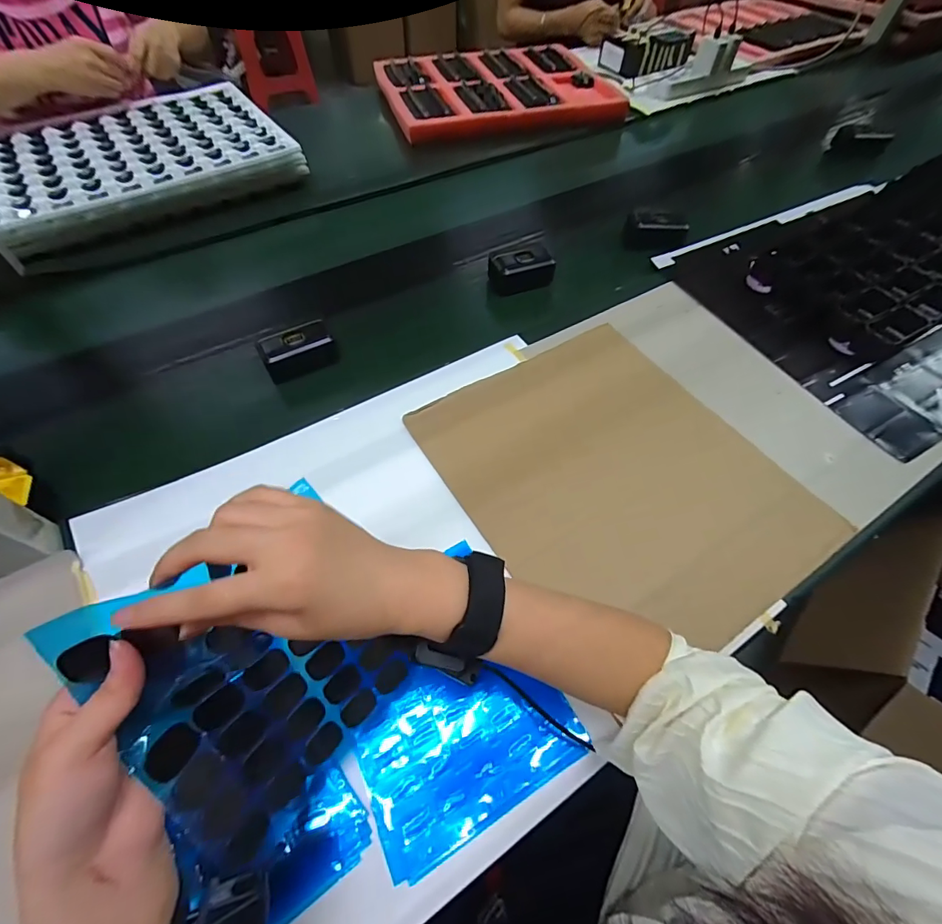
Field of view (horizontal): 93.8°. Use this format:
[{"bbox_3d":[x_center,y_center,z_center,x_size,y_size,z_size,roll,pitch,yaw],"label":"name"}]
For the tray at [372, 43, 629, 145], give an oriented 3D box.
[{"bbox_3d":[0.063,-0.798,0.932,0.478,0.041,0.355,-12,59,-9],"label":"tray"}]

